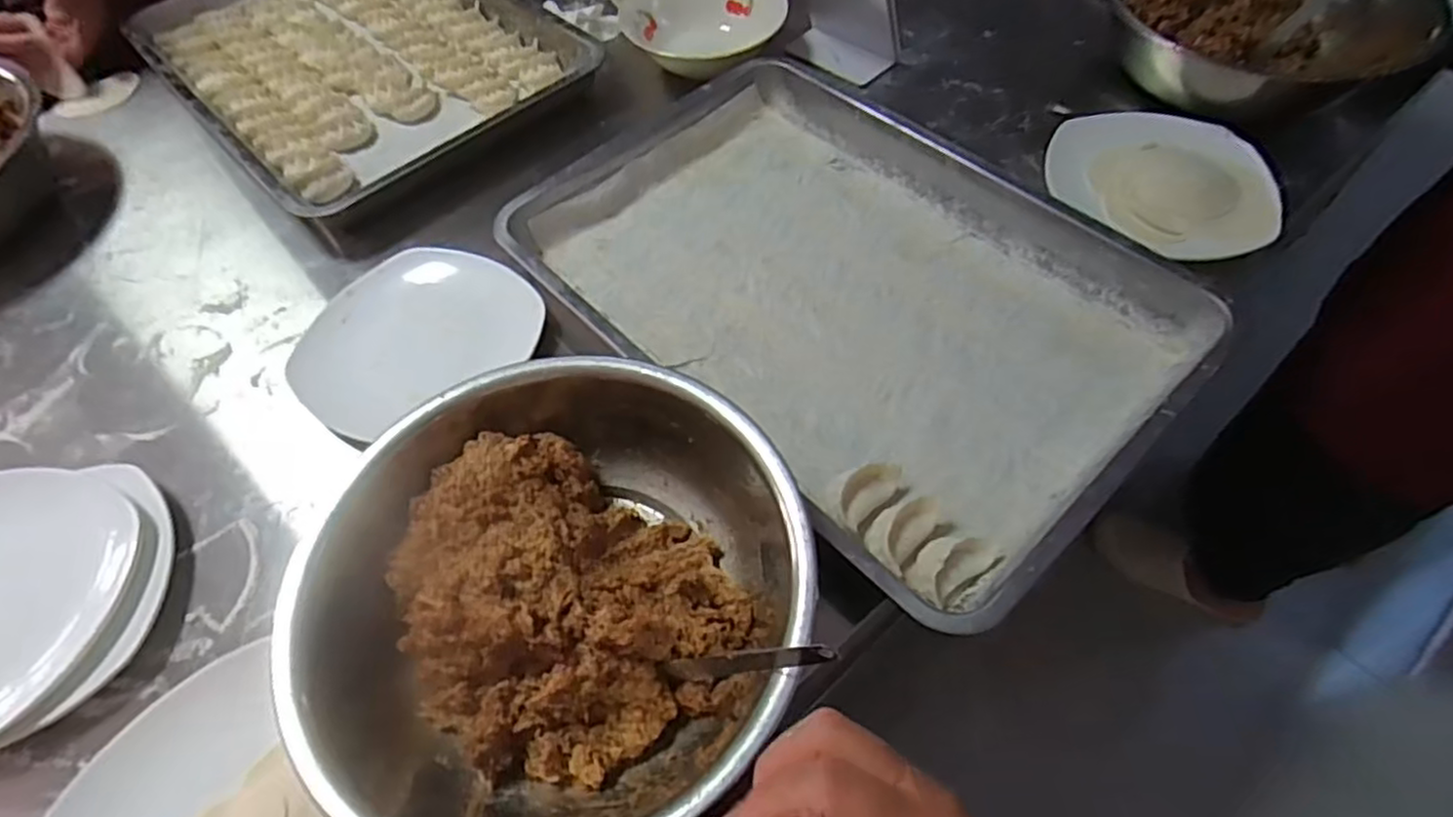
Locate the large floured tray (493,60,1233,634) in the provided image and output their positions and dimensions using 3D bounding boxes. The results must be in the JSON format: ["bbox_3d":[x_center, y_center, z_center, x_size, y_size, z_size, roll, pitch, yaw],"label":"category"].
[{"bbox_3d":[0.084,-0.101,0.568,0.332,0.048,0.487,-40,65,-20],"label":"large floured tray"}]

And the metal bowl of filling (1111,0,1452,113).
[{"bbox_3d":[0.501,-0.367,0.685,0.227,0.108,0.218,-1,58,2],"label":"metal bowl of filling"}]

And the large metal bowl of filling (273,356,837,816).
[{"bbox_3d":[-0.094,0.110,0.414,0.274,0.095,0.265,-1,58,2],"label":"large metal bowl of filling"}]

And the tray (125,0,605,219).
[{"bbox_3d":[-0.406,-0.394,0.785,0.342,0.043,0.476,-40,65,-20],"label":"tray"}]

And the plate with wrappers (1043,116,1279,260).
[{"bbox_3d":[0.380,-0.193,0.622,0.184,0.033,0.173,-1,58,2],"label":"plate with wrappers"}]

